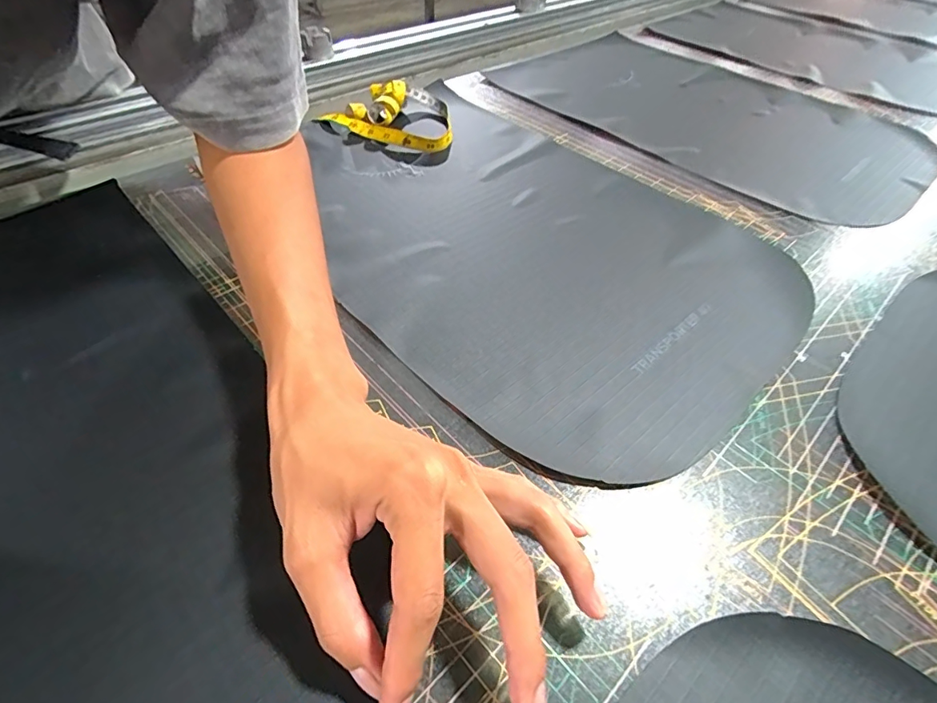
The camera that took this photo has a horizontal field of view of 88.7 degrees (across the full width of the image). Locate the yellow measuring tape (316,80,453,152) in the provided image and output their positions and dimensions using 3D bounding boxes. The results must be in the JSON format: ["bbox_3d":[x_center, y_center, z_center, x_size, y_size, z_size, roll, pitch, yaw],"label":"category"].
[{"bbox_3d":[-0.075,-0.276,0.549,0.144,0.036,0.107,22,50,15],"label":"yellow measuring tape"}]

